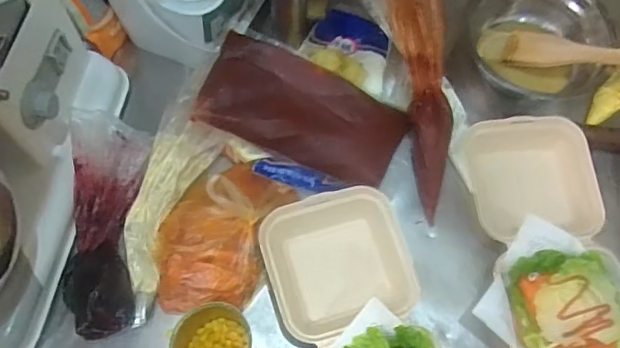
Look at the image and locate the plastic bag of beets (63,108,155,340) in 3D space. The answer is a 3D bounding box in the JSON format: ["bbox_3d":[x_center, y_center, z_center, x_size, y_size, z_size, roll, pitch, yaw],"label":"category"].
[{"bbox_3d":[-0.228,0.052,0.616,0.082,0.071,0.246,1,66,-1],"label":"plastic bag of beets"}]

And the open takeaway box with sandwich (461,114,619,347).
[{"bbox_3d":[0.264,0.078,0.640,0.169,0.074,0.309,-3,66,-3],"label":"open takeaway box with sandwich"}]

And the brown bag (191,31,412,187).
[{"bbox_3d":[-0.009,-0.077,0.670,0.239,0.037,0.121,20,67,7],"label":"brown bag"}]

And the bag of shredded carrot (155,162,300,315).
[{"bbox_3d":[-0.100,0.059,0.605,0.124,0.083,0.186,16,66,6],"label":"bag of shredded carrot"}]

